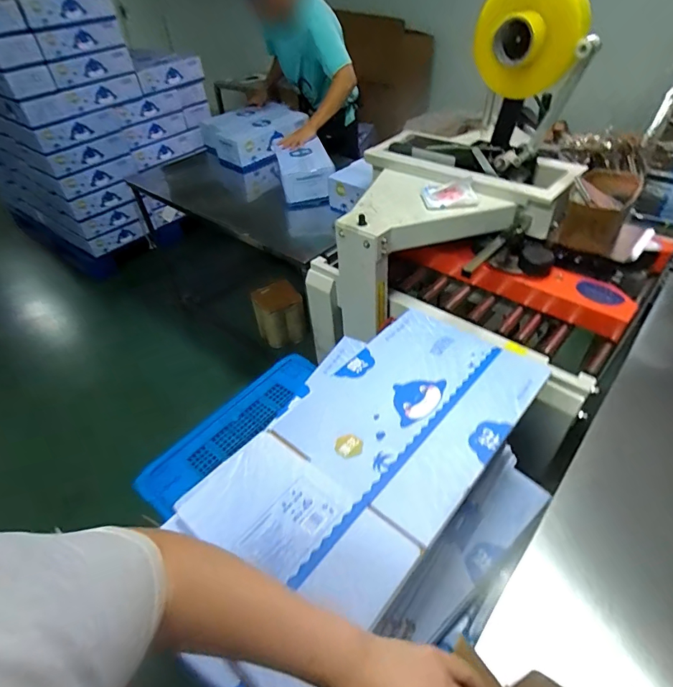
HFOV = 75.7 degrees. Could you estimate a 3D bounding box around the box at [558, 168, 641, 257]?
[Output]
[{"bbox_3d":[0.618,-0.314,1.024,0.131,0.147,0.157,23,49,26],"label":"box"}]

